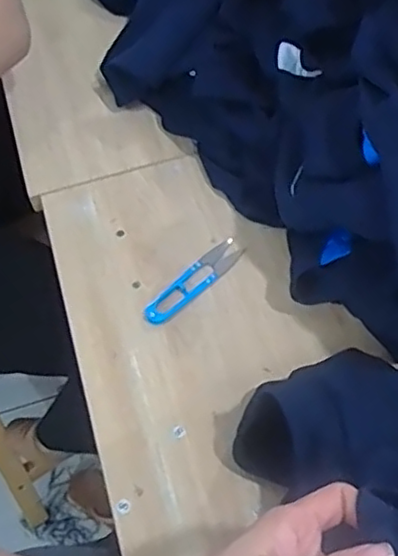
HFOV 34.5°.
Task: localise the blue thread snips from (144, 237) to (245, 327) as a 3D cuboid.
[{"bbox_3d":[-0.005,0.004,0.632,0.120,0.007,0.029,-41,64,-19],"label":"blue thread snips"}]

